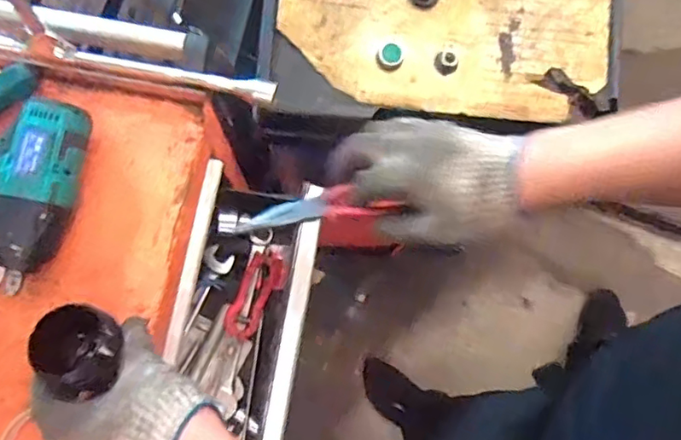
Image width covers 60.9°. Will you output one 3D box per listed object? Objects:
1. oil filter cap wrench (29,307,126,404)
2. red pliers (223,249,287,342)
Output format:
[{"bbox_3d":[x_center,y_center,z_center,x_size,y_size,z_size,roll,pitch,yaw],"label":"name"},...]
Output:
[{"bbox_3d":[-0.227,0.109,0.501,0.071,0.044,0.061,42,80,7],"label":"oil filter cap wrench"},{"bbox_3d":[-0.115,0.103,0.795,0.049,0.020,0.126,24,79,4],"label":"red pliers"}]

